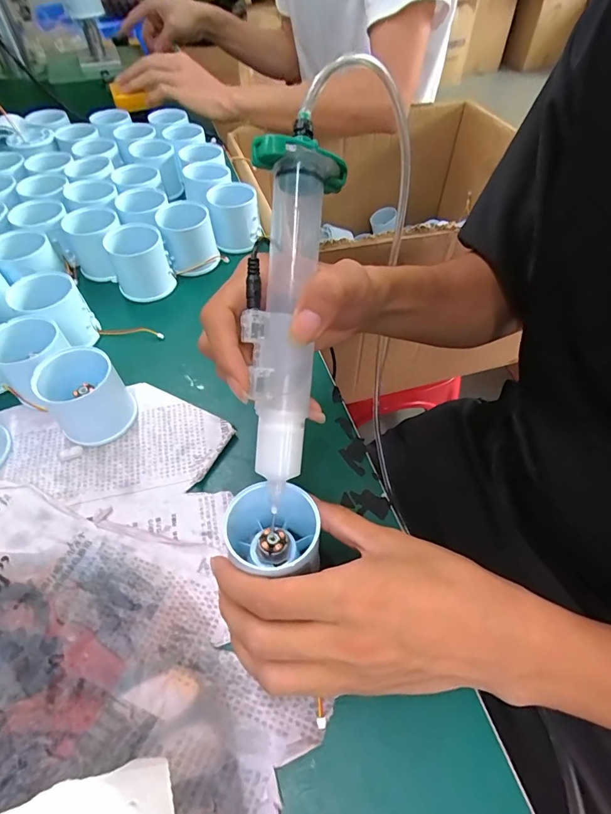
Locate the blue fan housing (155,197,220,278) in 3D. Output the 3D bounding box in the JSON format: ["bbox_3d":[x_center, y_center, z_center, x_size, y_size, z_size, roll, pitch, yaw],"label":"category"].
[{"bbox_3d":[-0.118,-0.173,0.422,0.054,0.054,0.056,-19,56,-15],"label":"blue fan housing"}]

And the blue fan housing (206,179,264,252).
[{"bbox_3d":[-0.076,-0.206,0.445,0.052,0.052,0.061,-11,54,-9],"label":"blue fan housing"}]

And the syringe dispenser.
[{"bbox_3d":[-0.009,-0.046,0.214,0.038,0.036,0.180,6,94,3],"label":"syringe dispenser"}]

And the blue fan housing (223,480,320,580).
[{"bbox_3d":[-0.018,0.072,0.237,0.049,0.045,0.056,-5,53,-5],"label":"blue fan housing"}]

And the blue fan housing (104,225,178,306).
[{"bbox_3d":[-0.158,-0.137,0.396,0.050,0.053,0.051,-21,56,-16],"label":"blue fan housing"}]

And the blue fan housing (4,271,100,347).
[{"bbox_3d":[-0.213,-0.079,0.352,0.055,0.051,0.054,13,54,9],"label":"blue fan housing"}]

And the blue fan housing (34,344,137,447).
[{"bbox_3d":[-0.159,-0.009,0.302,0.054,0.053,0.049,-34,61,-24],"label":"blue fan housing"}]

